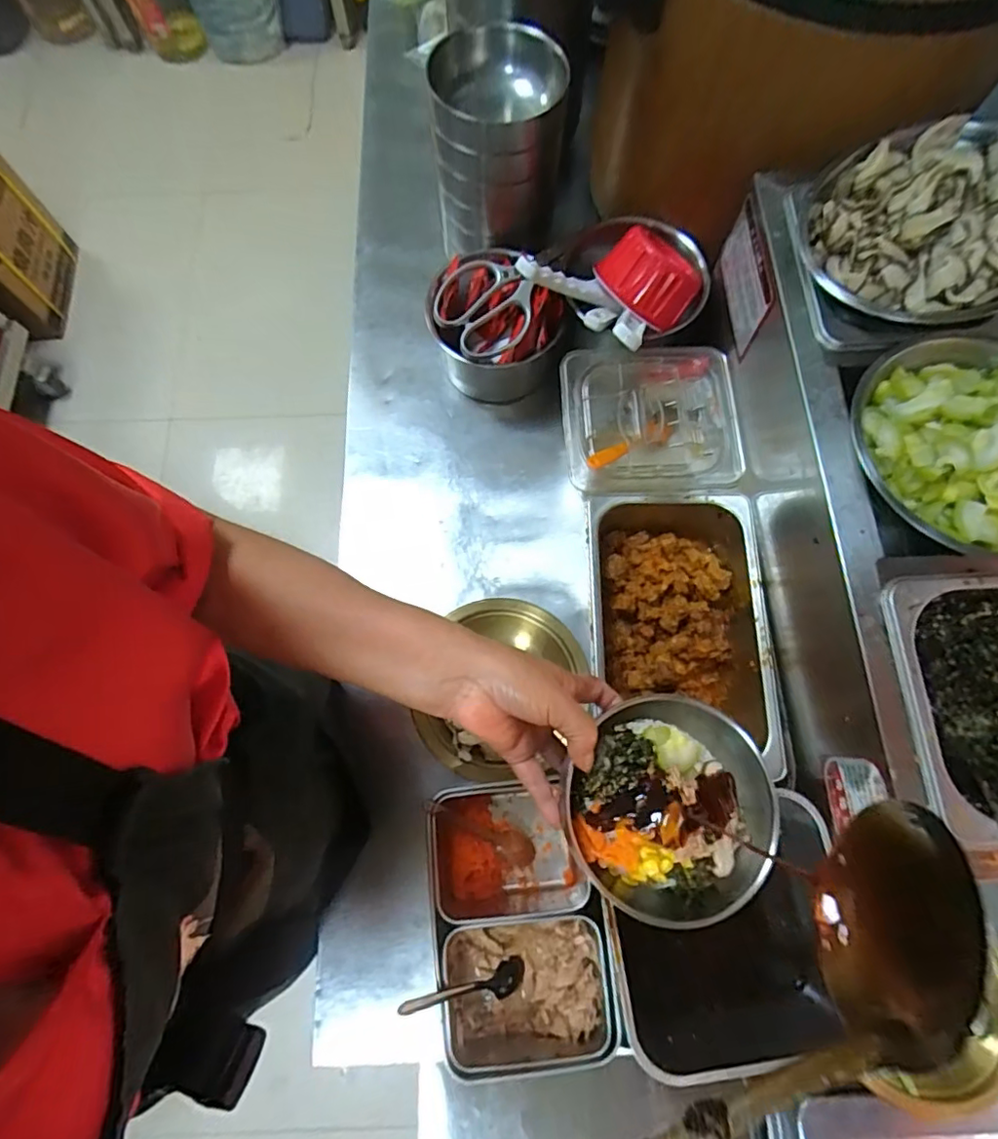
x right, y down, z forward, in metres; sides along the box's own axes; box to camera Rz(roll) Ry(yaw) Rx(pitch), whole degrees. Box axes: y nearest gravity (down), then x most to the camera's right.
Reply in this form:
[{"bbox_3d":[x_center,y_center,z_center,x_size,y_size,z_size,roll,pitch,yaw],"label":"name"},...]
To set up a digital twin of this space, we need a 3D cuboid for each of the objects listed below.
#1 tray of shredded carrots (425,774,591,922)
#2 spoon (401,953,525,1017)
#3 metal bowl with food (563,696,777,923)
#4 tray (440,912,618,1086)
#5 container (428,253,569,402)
[{"bbox_3d":[0.010,0.255,0.530,0.142,0.060,0.113,-8,74,-2],"label":"tray of shredded carrots"},{"bbox_3d":[-0.028,0.357,0.481,0.121,0.014,0.027,11,70,-36],"label":"spoon"},{"bbox_3d":[0.112,0.157,0.378,0.133,0.043,0.133,0,74,0],"label":"metal bowl with food"},{"bbox_3d":[0.022,0.364,0.501,0.143,0.057,0.110,-7,74,-2],"label":"tray"},{"bbox_3d":[-0.010,-0.272,0.650,0.119,0.118,0.158,-30,76,-8],"label":"container"}]

